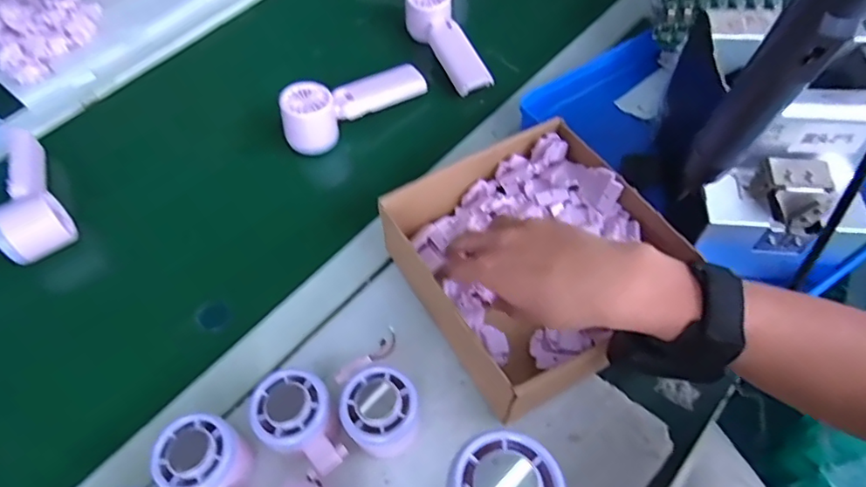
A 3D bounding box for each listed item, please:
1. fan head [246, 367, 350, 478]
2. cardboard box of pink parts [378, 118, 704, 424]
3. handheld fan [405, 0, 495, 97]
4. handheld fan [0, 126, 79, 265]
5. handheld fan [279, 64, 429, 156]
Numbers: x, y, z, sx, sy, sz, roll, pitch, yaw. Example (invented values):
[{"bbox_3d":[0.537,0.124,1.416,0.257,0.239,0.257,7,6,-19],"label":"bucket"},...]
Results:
[{"bbox_3d":[-0.094,0.136,0.415,0.054,0.053,0.074,-37,62,-18],"label":"fan head"},{"bbox_3d":[0.076,0.003,0.485,0.204,0.063,0.211,-28,60,-14],"label":"cardboard box of pink parts"},{"bbox_3d":[0.018,-0.244,0.672,0.052,0.039,0.160,-25,75,-12],"label":"handheld fan"},{"bbox_3d":[-0.420,-0.056,0.568,0.055,0.057,0.161,-31,61,-16],"label":"handheld fan"},{"bbox_3d":[-0.089,-0.163,0.619,0.167,0.053,0.049,-31,61,-15],"label":"handheld fan"}]

